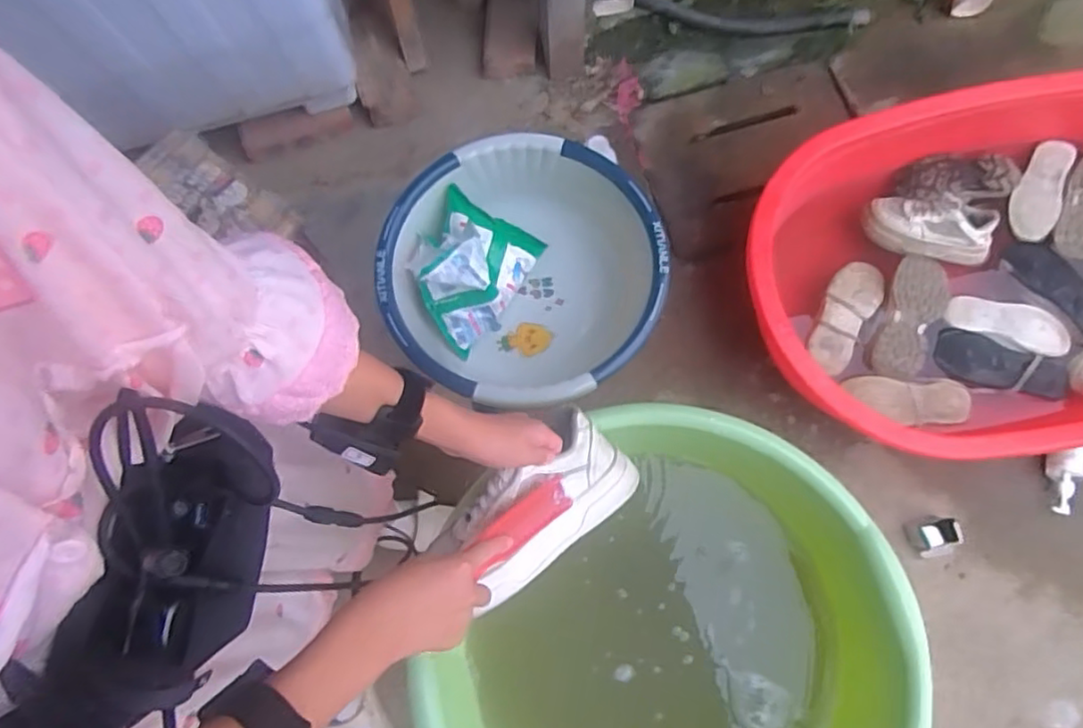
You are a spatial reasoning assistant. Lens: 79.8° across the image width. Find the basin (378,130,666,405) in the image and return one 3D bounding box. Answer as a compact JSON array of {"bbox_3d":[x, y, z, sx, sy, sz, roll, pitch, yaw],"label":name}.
[{"bbox_3d":[-0.016,-0.124,0.869,0.338,0.168,0.312,0,77,2],"label":"basin"}]

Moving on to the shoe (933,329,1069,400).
[{"bbox_3d":[0.858,0.005,1.216,0.226,0.049,0.100,20,79,21],"label":"shoe"}]

